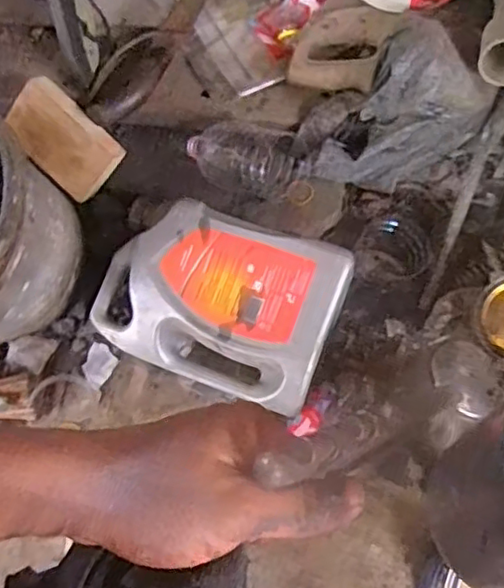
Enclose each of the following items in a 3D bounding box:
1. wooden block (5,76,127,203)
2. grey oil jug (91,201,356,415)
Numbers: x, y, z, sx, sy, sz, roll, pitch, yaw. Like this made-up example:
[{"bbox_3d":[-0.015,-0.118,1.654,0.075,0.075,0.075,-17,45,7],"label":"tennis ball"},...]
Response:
[{"bbox_3d":[-0.240,-0.193,0.788,0.140,0.025,0.091,42,109,-6],"label":"wooden block"},{"bbox_3d":[-0.034,0.008,0.743,0.279,0.105,0.194,20,87,11],"label":"grey oil jug"}]

